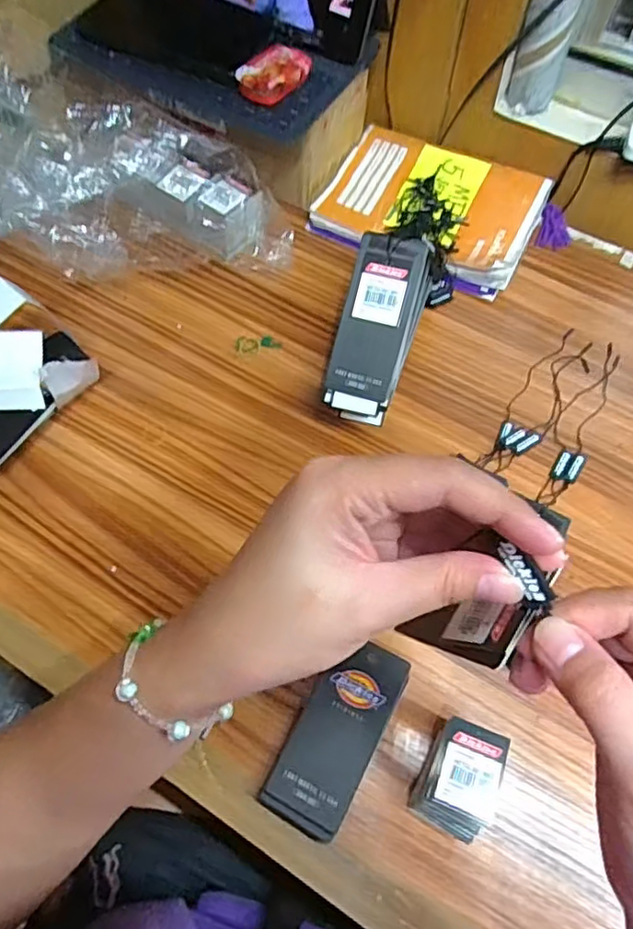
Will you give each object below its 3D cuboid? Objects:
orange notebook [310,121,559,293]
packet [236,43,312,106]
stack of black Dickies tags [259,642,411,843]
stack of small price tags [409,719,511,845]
[{"bbox_3d":[0.116,-0.261,0.606,0.205,0.026,0.140,24,66,11],"label":"orange notebook"},{"bbox_3d":[-0.036,-0.339,0.526,0.044,0.019,0.067,30,67,14],"label":"packet"},{"bbox_3d":[0.014,0.171,0.386,0.050,0.027,0.114,27,66,12],"label":"stack of black Dickies tags"},{"bbox_3d":[0.090,0.195,0.376,0.043,0.027,0.063,21,65,10],"label":"stack of small price tags"}]

